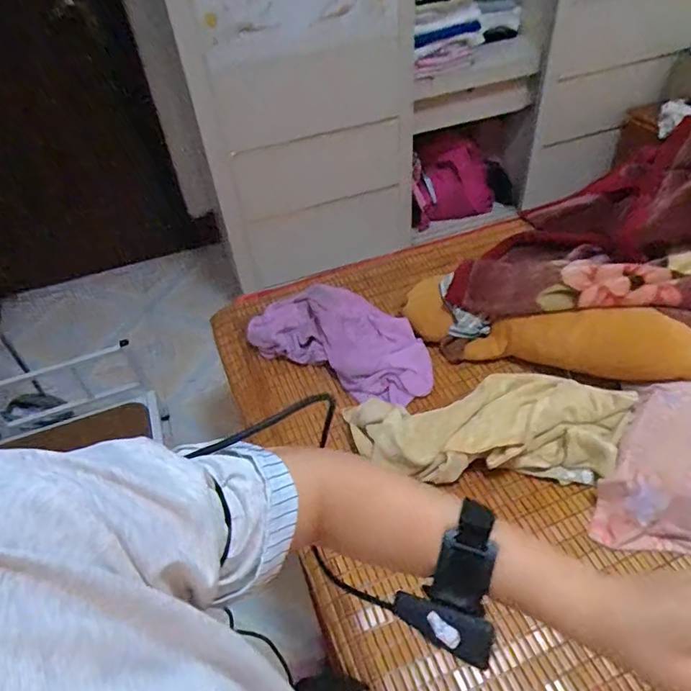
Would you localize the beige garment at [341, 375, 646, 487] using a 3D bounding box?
[{"bbox_3d":[0.283,0.147,1.030,0.549,0.078,0.244,-3,45,3],"label":"beige garment"}]

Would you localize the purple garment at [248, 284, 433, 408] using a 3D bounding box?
[{"bbox_3d":[0.002,-0.021,1.238,0.448,0.086,0.240,23,52,26],"label":"purple garment"}]

